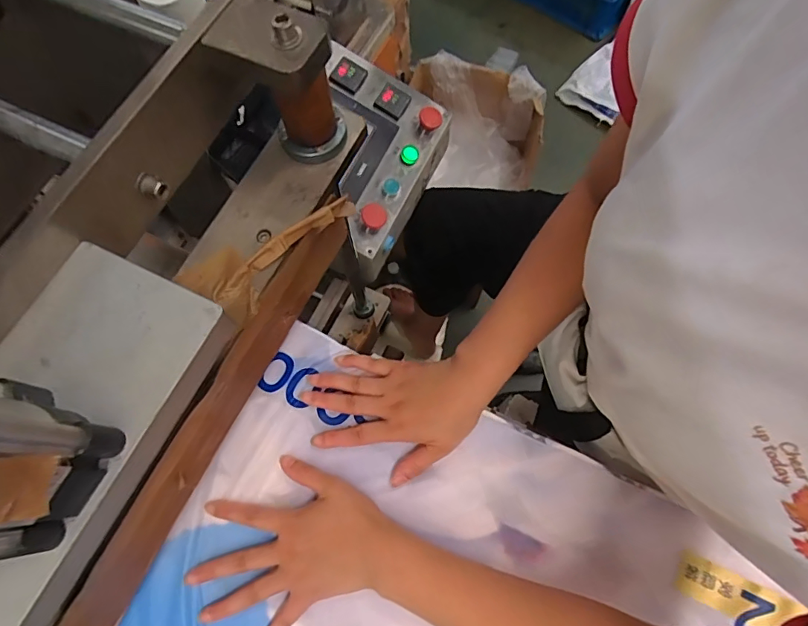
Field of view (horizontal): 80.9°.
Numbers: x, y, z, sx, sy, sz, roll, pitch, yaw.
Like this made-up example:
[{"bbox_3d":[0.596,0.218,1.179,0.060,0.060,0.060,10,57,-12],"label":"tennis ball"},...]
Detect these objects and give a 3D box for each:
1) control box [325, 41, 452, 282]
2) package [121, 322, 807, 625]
[{"bbox_3d":[-0.070,-0.255,0.795,0.210,0.115,0.311,21,72,8],"label":"control box"},{"bbox_3d":[0.094,0.264,0.401,0.605,0.027,0.306,24,72,9],"label":"package"}]

